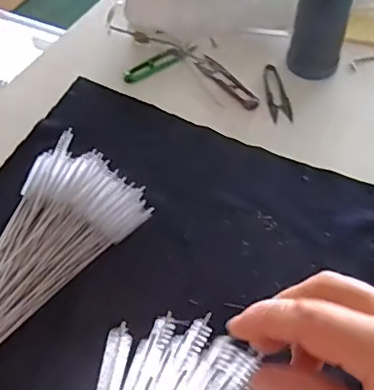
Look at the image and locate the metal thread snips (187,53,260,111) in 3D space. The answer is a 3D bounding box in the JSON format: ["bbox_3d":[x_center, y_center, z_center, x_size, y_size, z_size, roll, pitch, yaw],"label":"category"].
[{"bbox_3d":[0.049,-0.152,0.736,0.030,0.004,0.129,-31,58,-21],"label":"metal thread snips"}]

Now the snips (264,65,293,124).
[{"bbox_3d":[0.117,-0.133,0.725,0.029,0.005,0.105,-2,53,-1],"label":"snips"}]

